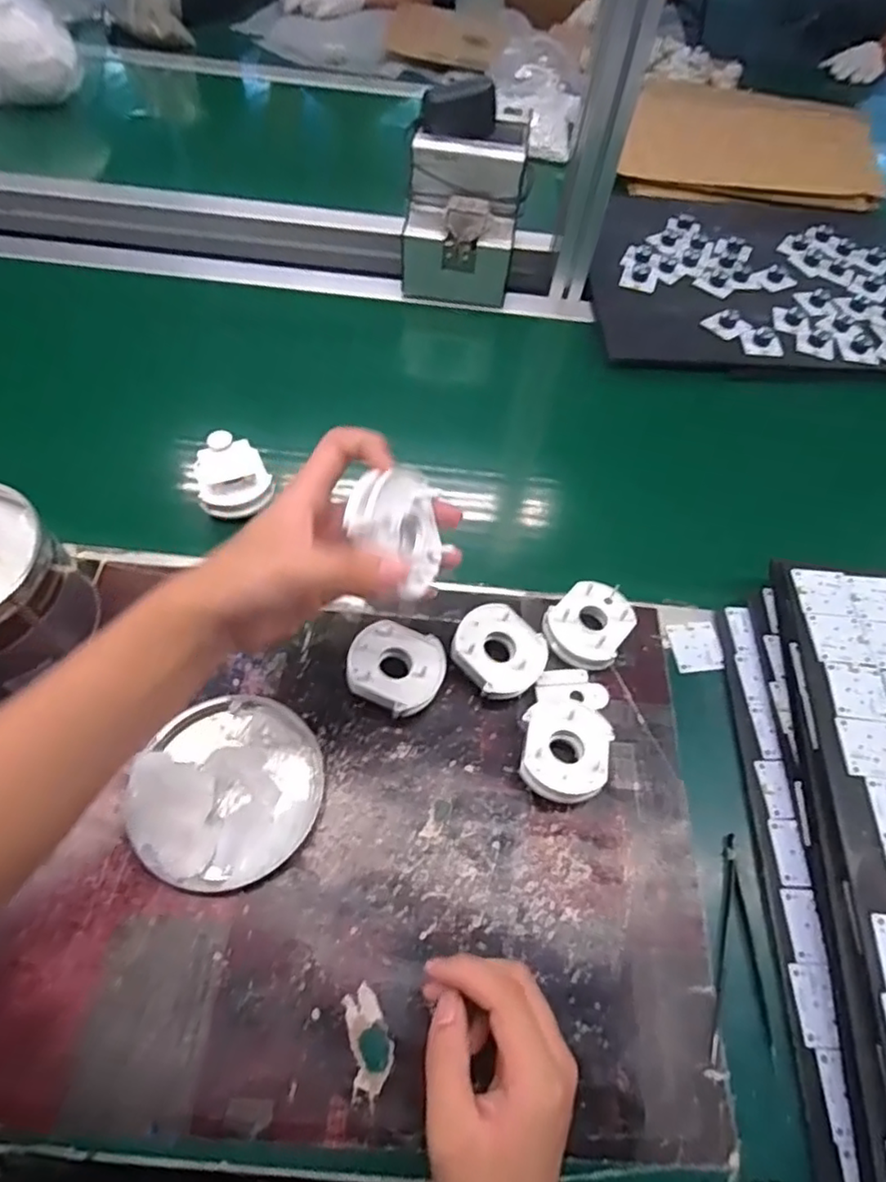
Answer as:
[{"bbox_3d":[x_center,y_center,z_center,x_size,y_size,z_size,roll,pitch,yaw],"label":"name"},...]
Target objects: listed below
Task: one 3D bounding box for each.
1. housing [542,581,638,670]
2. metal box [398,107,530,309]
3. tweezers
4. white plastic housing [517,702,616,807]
[{"bbox_3d":[0.119,0.028,0.514,0.062,0.033,0.064,2,58,-4],"label":"housing"},{"bbox_3d":[0.023,-0.440,0.740,0.128,0.141,0.137,9,59,1],"label":"metal box"},{"bbox_3d":[0.199,0.232,0.412,0.038,0.009,0.134,16,59,5],"label":"tweezers"},{"bbox_3d":[0.087,0.117,0.453,0.063,0.037,0.069,8,59,1],"label":"white plastic housing"}]

